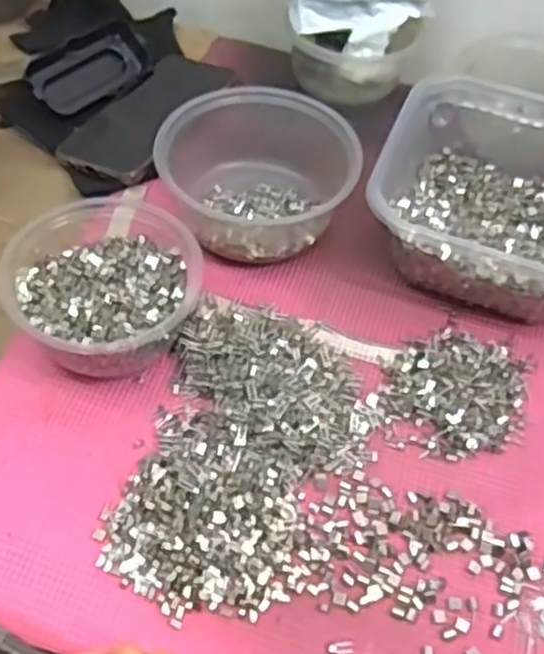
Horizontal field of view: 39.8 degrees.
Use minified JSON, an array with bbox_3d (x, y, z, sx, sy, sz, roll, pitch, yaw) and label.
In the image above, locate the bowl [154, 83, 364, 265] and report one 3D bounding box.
[{"bbox_3d":[-0.015,-0.114,0.529,0.120,0.070,0.130,1,55,-2],"label":"bowl"}]

